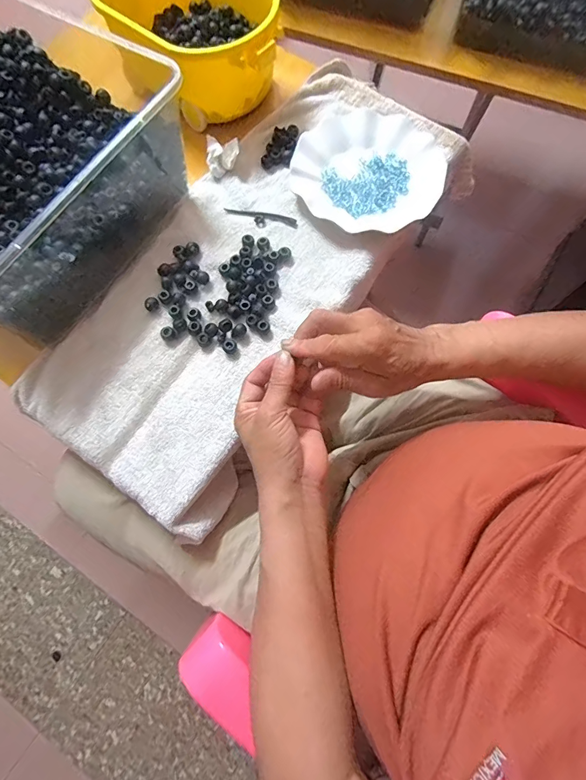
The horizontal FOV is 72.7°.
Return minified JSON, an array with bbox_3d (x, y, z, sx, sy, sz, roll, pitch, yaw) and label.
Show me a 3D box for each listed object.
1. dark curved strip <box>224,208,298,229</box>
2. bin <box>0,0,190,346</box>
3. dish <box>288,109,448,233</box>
[{"bbox_3d":[-0.039,-0.215,0.492,0.091,0.006,0.010,13,72,5],"label":"dark curved strip"},{"bbox_3d":[-0.291,-0.223,0.427,0.284,0.141,0.269,35,75,11],"label":"bin"},{"bbox_3d":[0.096,-0.272,0.493,0.174,0.025,0.179,0,71,0],"label":"dish"}]

